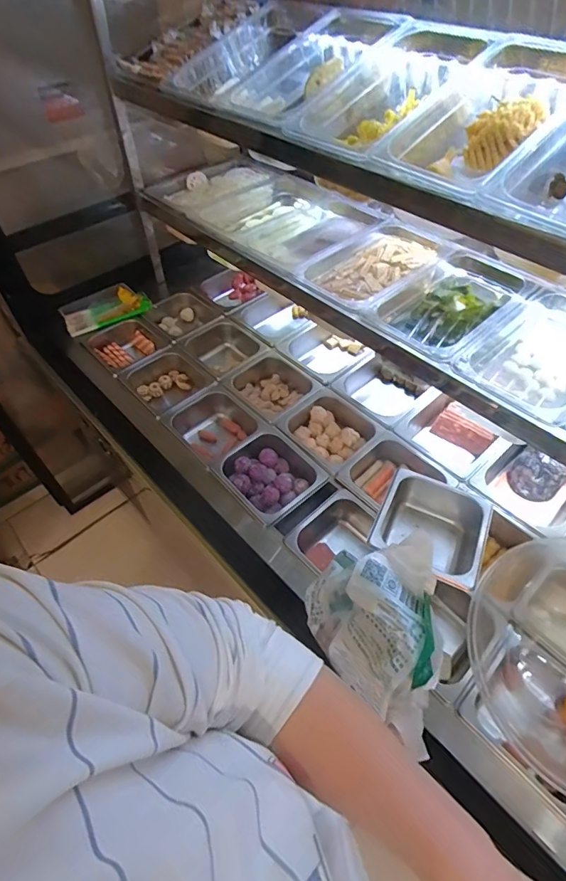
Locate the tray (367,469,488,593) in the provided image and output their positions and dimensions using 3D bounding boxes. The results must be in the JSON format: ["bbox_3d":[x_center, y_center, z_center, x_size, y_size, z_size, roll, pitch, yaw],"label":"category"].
[{"bbox_3d":[0.234,0.146,0.719,0.154,0.094,0.174,22,57,18],"label":"tray"}]

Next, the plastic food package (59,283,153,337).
[{"bbox_3d":[-0.459,-0.340,1.157,0.210,0.023,0.118,-32,63,-17],"label":"plastic food package"}]

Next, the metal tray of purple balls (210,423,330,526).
[{"bbox_3d":[-0.022,0.078,0.867,0.165,0.078,0.171,-34,59,-21],"label":"metal tray of purple balls"}]

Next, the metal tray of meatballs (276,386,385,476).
[{"bbox_3d":[0.100,-0.008,0.935,0.162,0.084,0.175,-38,60,-23],"label":"metal tray of meatballs"}]

